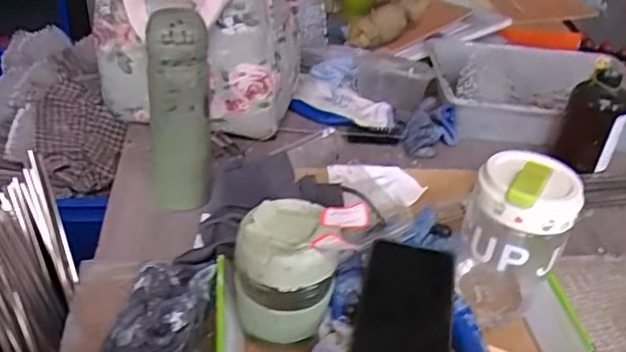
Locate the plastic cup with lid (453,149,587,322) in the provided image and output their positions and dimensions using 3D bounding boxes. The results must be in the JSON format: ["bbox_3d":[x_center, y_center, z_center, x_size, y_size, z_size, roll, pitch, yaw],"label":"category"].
[{"bbox_3d":[0.170,0.067,0.532,0.084,0.158,0.085,18,36,20],"label":"plastic cup with lid"}]

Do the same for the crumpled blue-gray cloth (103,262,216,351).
[{"bbox_3d":[-0.129,0.124,0.493,0.070,0.068,0.135,7,34,4],"label":"crumpled blue-gray cloth"}]

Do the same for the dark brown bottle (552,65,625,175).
[{"bbox_3d":[0.364,-0.065,0.789,0.059,0.139,0.059,-6,35,-15],"label":"dark brown bottle"}]

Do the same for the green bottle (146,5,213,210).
[{"bbox_3d":[-0.143,-0.066,0.654,0.063,0.218,0.063,1,34,-7],"label":"green bottle"}]

